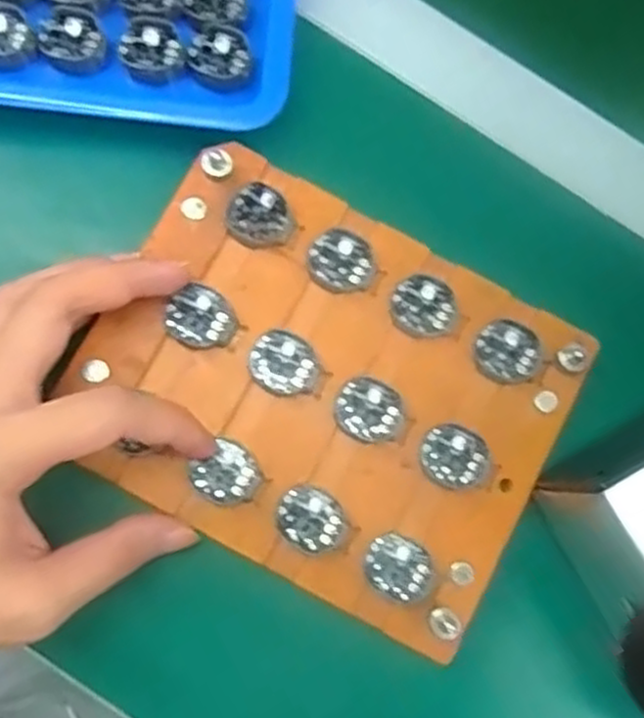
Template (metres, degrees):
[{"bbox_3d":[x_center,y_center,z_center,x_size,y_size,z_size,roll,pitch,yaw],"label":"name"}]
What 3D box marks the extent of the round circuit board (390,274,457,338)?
[{"bbox_3d":[0.042,-0.022,0.314,0.027,0.005,0.025,0,78,1],"label":"round circuit board"}]

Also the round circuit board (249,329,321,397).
[{"bbox_3d":[-0.015,0.002,0.306,0.028,0.006,0.025,36,81,7],"label":"round circuit board"}]

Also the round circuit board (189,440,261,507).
[{"bbox_3d":[-0.038,0.047,0.297,0.024,0.004,0.025,0,87,-9],"label":"round circuit board"}]

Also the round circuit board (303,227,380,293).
[{"bbox_3d":[0.008,-0.040,0.314,0.026,0.006,0.027,0,78,1],"label":"round circuit board"}]

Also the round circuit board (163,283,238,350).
[{"bbox_3d":[-0.049,-0.016,0.305,0.026,0.004,0.027,0,88,-8],"label":"round circuit board"}]

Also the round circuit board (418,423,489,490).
[{"bbox_3d":[0.053,0.040,0.305,0.025,0.006,0.027,0,78,1],"label":"round circuit board"}]

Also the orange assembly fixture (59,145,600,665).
[{"bbox_3d":[0.003,0.013,0.305,0.183,0.023,0.145,27,80,6],"label":"orange assembly fixture"}]

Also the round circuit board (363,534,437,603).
[{"bbox_3d":[0.031,0.082,0.295,0.027,0.004,0.024,42,82,8],"label":"round circuit board"}]

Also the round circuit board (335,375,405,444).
[{"bbox_3d":[0.019,0.021,0.305,0.027,0.005,0.026,-3,78,0],"label":"round circuit board"}]

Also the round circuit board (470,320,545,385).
[{"bbox_3d":[0.078,-0.003,0.313,0.028,0.006,0.026,0,78,1],"label":"round circuit board"}]

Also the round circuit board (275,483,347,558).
[{"bbox_3d":[-0.005,0.064,0.297,0.025,0.004,0.028,-28,79,-5],"label":"round circuit board"}]

